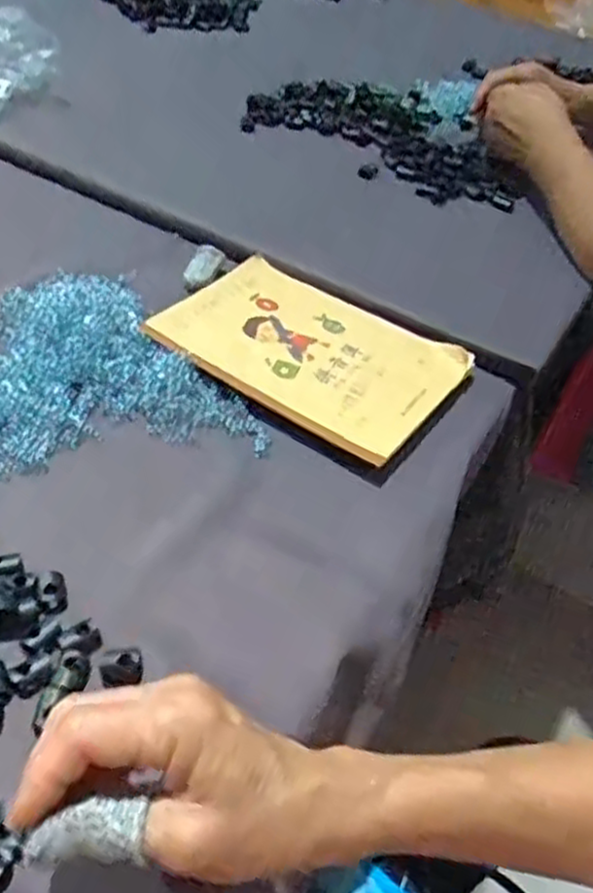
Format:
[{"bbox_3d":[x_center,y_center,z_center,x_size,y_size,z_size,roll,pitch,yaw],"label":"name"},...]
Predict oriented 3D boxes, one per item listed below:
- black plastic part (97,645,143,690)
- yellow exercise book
[{"bbox_3d":[-0.086,0.108,0.375,0.021,0.011,0.015,-2,46,-11],"label":"black plastic part"},{"bbox_3d":[0.010,-0.074,0.559,0.206,0.016,0.137,31,49,21],"label":"yellow exercise book"}]

